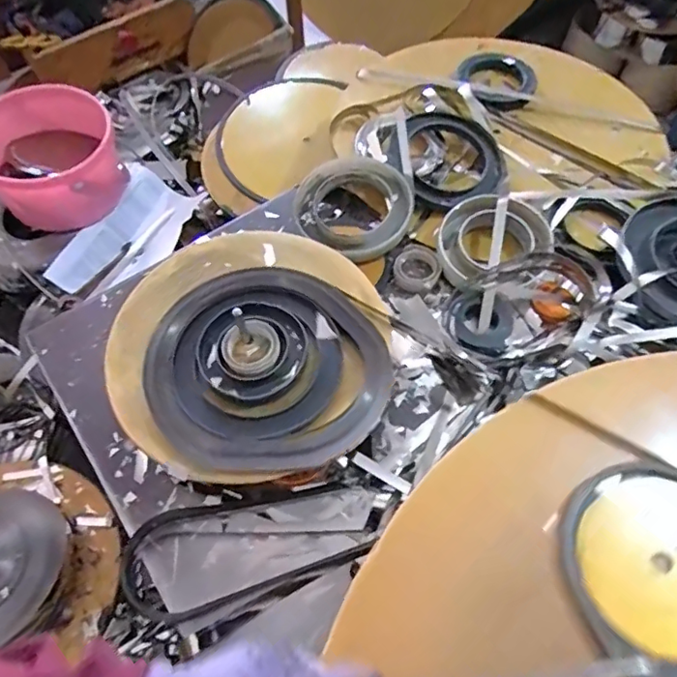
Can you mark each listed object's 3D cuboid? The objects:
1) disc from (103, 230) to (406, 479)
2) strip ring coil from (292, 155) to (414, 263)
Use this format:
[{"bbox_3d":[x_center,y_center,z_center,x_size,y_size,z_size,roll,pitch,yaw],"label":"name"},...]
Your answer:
[{"bbox_3d":[-0.085,0.001,0.574,0.278,0.033,0.282,-1,59,1],"label":"disc"},{"bbox_3d":[0.024,-0.172,0.691,0.130,0.029,0.141,-1,59,1],"label":"strip ring coil"}]

